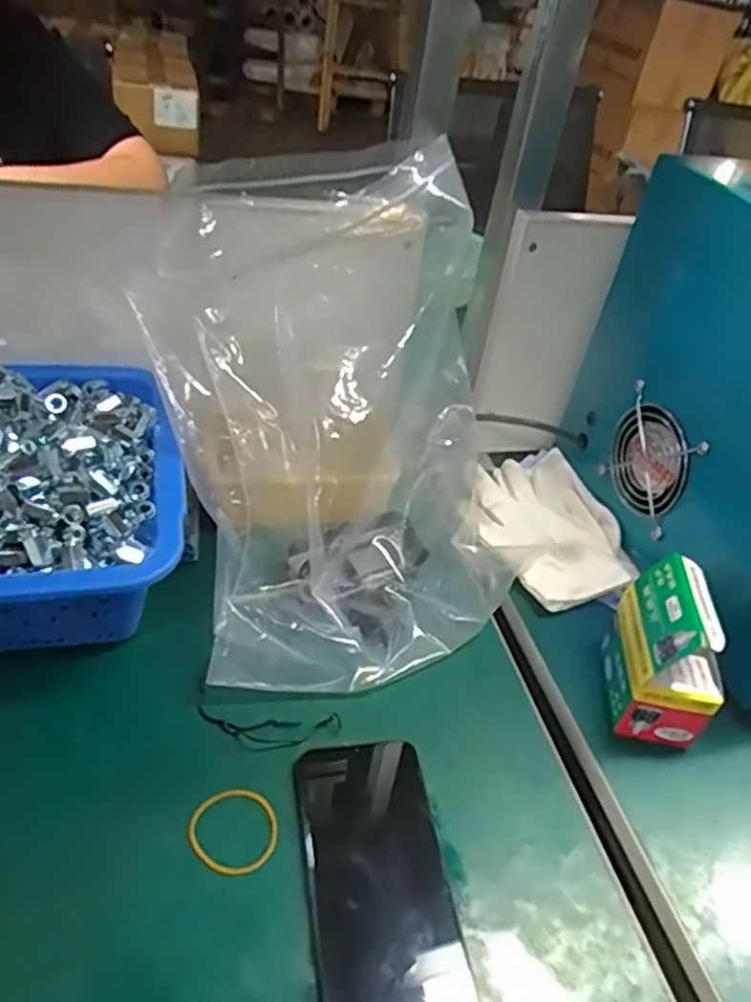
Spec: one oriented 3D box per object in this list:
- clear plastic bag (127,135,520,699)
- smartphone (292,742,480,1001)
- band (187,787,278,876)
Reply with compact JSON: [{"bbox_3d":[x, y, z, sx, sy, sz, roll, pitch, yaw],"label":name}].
[{"bbox_3d":[-0.014,-0.068,0.482,0.235,0.245,0.263,-8,43,-23],"label":"clear plastic bag"},{"bbox_3d":[0.002,0.199,0.375,0.076,0.016,0.154,0,40,-14],"label":"smartphone"},{"bbox_3d":[-0.076,0.178,0.389,0.046,0.005,0.048,7,39,-6],"label":"band"}]

